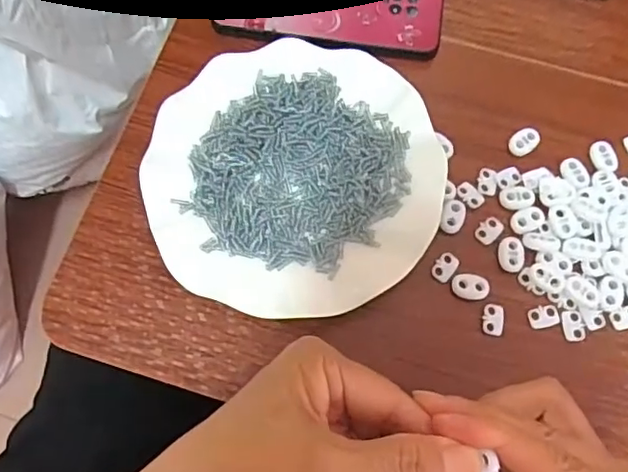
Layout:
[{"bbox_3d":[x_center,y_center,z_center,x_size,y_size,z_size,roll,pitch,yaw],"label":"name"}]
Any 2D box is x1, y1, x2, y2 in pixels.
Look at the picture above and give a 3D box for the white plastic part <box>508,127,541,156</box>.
[{"bbox_3d":[0.144,-0.064,0.394,0.017,0.007,0.021,43,77,12],"label":"white plastic part"}]

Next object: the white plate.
[{"bbox_3d":[-0.012,-0.041,0.372,0.179,0.019,0.181,0,74,-1],"label":"white plate"}]

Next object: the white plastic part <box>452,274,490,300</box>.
[{"bbox_3d":[0.098,0.031,0.359,0.022,0.004,0.015,3,72,1],"label":"white plastic part"}]

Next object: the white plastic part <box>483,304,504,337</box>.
[{"bbox_3d":[0.110,0.051,0.352,0.013,0.004,0.020,4,72,1],"label":"white plastic part"}]

